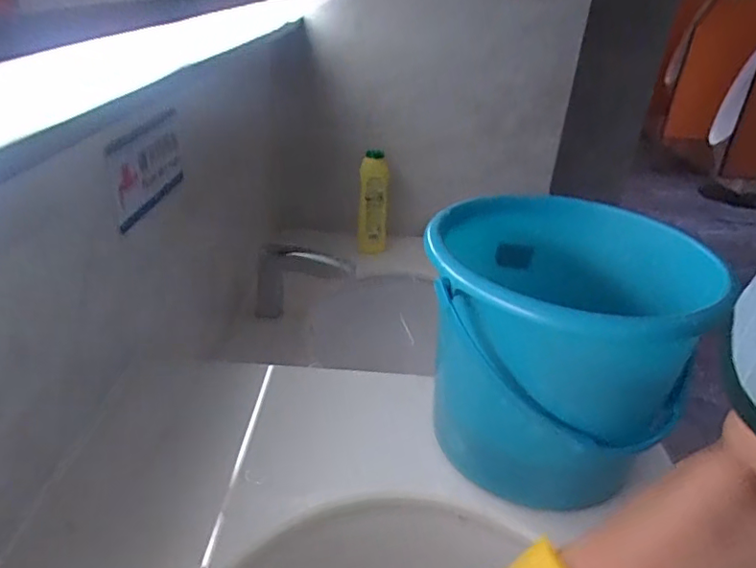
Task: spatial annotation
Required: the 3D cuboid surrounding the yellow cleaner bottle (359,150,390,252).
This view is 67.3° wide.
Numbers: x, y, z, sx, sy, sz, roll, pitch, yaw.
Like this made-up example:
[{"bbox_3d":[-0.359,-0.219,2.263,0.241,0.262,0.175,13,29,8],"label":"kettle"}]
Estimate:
[{"bbox_3d":[-0.009,-0.182,1.302,0.070,0.235,0.071,2,6,-5],"label":"yellow cleaner bottle"}]

